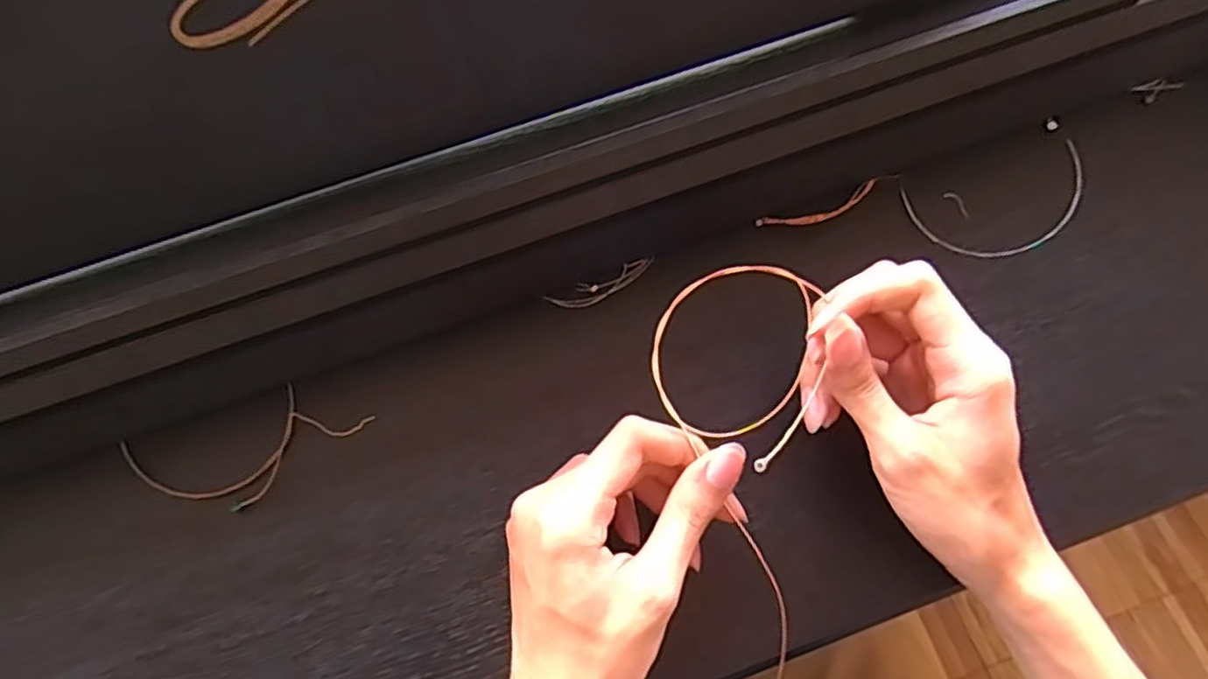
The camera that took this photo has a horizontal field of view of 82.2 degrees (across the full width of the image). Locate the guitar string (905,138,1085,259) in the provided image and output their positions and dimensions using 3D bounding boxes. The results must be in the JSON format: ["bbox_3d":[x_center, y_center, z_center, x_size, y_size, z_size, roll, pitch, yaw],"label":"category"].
[{"bbox_3d":[0.200,-0.066,0.343,0.090,0.008,0.049,-14,70,-3],"label":"guitar string"}]

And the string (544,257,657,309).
[{"bbox_3d":[0.000,-0.027,0.334,0.054,0.005,0.013,-22,70,-6],"label":"string"}]

